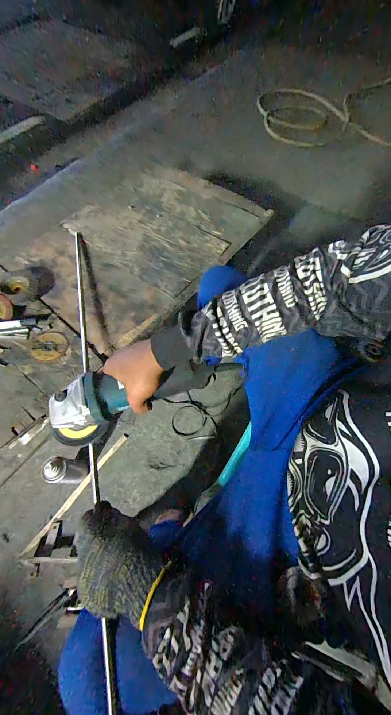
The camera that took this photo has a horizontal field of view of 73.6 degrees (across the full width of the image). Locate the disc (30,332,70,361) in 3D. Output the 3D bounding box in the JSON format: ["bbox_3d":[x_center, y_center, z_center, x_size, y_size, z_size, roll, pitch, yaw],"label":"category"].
[{"bbox_3d":[-0.304,-0.025,0.545,0.069,0.010,0.071,2,64,-3],"label":"disc"}]

